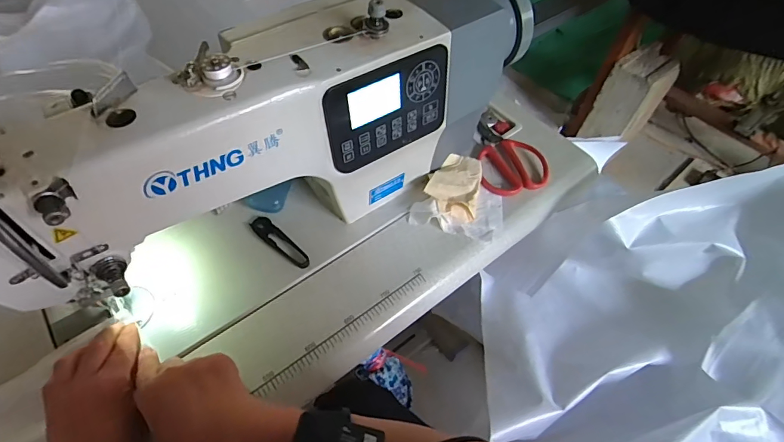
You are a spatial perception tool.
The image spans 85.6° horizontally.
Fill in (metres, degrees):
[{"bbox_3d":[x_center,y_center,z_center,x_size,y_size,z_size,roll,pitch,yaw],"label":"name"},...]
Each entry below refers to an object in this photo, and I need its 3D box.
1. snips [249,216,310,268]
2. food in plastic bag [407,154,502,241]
[{"bbox_3d":[-0.141,0.025,0.527,0.099,0.007,0.026,39,62,21],"label":"snips"},{"bbox_3d":[0.095,-0.041,0.577,0.116,0.026,0.122,13,56,6],"label":"food in plastic bag"}]

